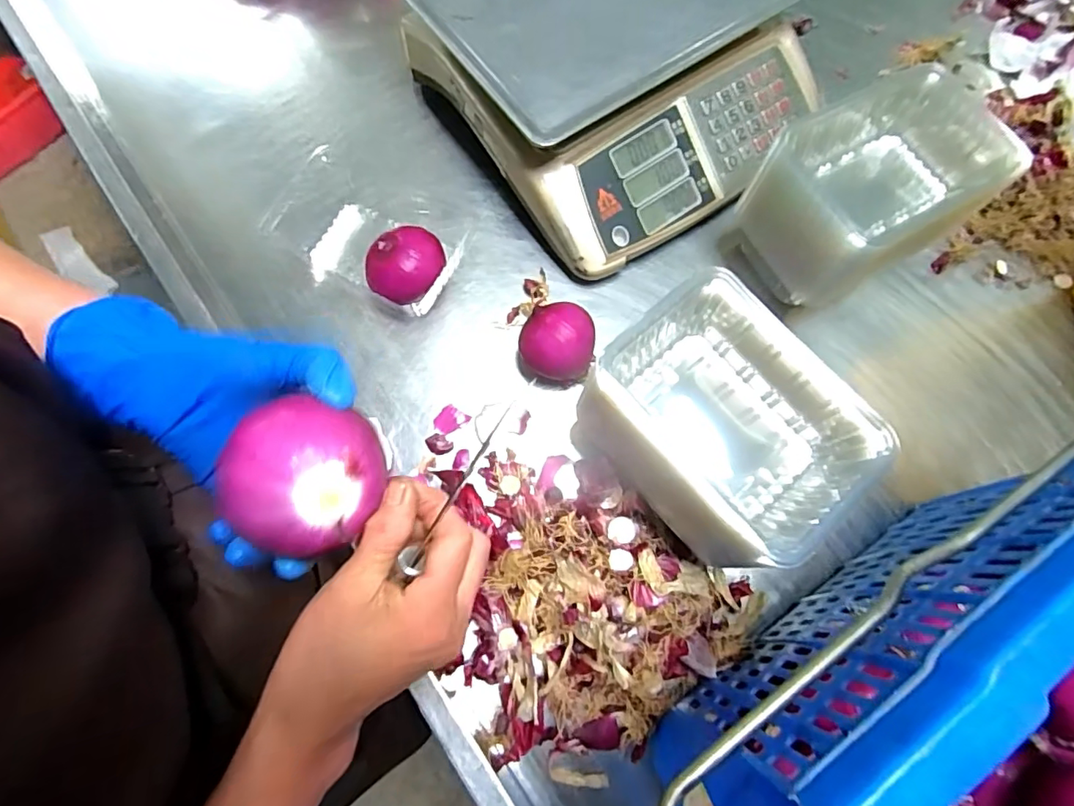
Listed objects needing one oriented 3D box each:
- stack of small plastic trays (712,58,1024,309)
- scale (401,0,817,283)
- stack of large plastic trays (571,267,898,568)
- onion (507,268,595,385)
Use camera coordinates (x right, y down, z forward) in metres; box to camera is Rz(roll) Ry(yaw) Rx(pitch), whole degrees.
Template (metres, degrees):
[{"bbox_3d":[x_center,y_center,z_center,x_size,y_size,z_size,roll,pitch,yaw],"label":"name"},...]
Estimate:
[{"bbox_3d":[0.299,-0.190,0.503,0.196,0.143,0.135,-31,78,-10],"label":"stack of small plastic trays"},{"bbox_3d":[0.085,-0.343,0.542,0.343,0.109,0.333,-37,79,-11],"label":"scale"},{"bbox_3d":[0.138,0.030,0.427,0.190,0.170,0.136,44,78,10],"label":"stack of large plastic trays"},{"bbox_3d":[0.011,-0.073,0.492,0.062,0.059,0.115,-16,75,-6],"label":"onion"}]

